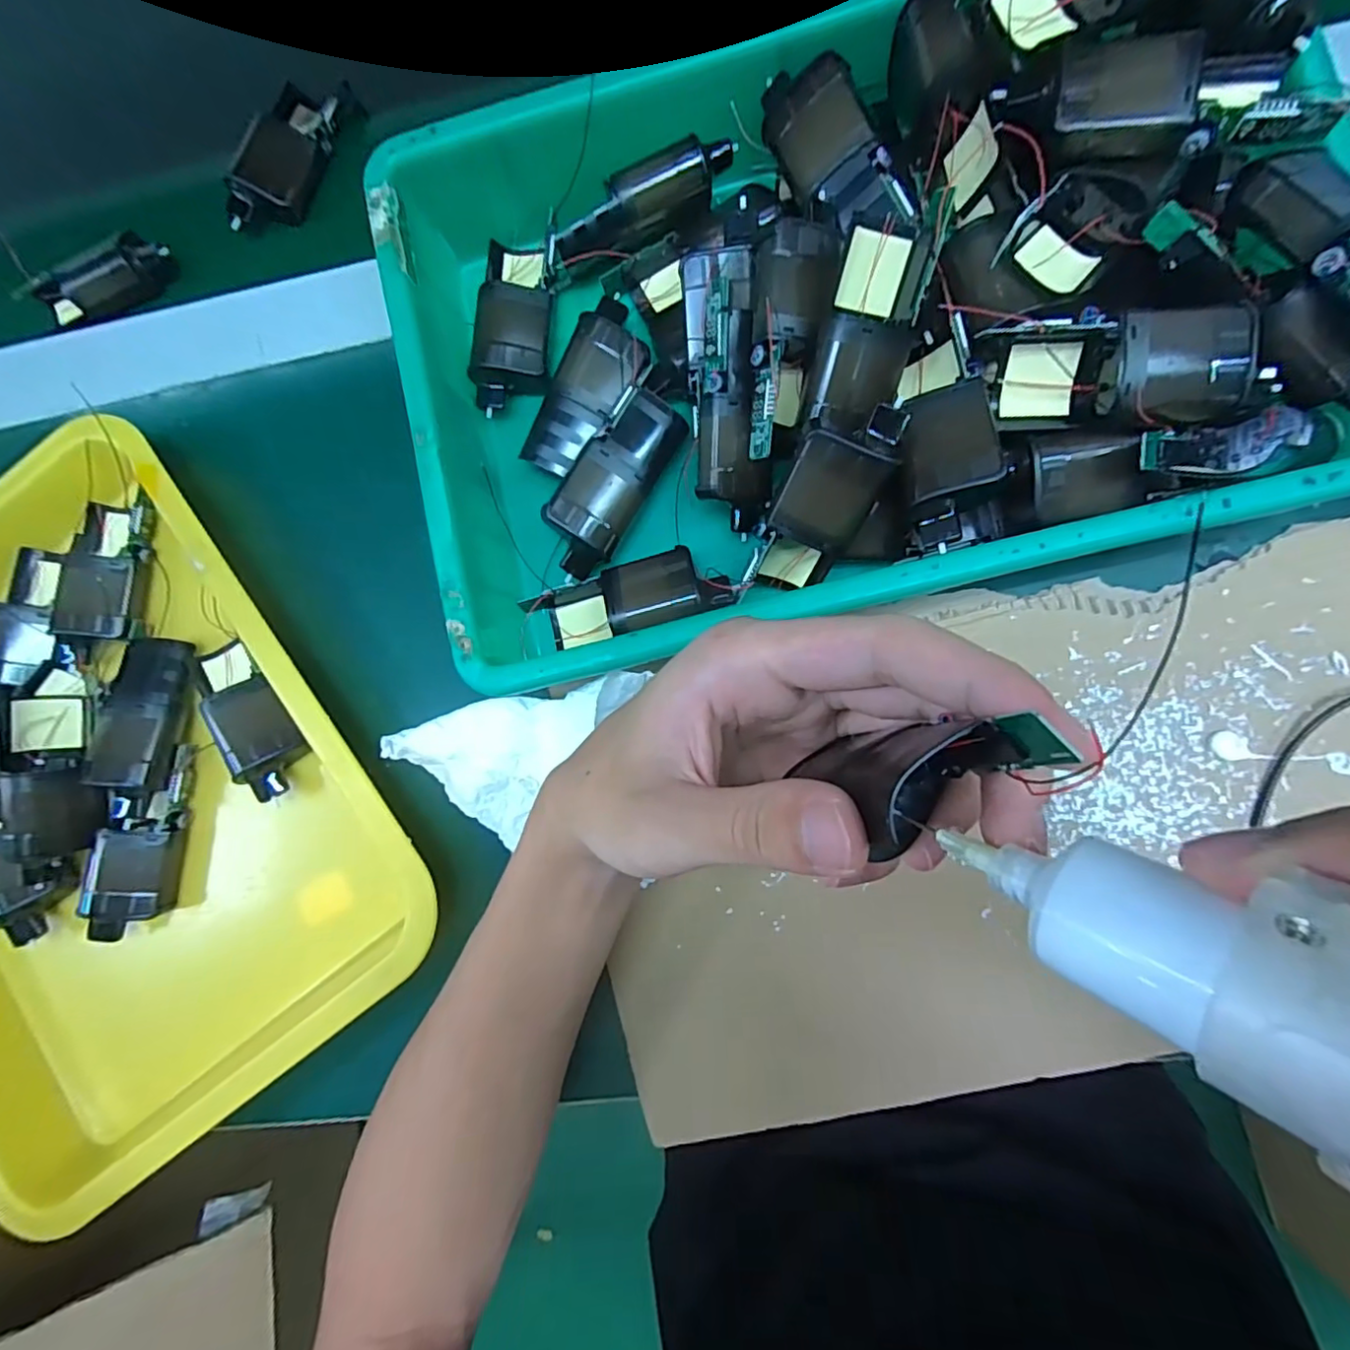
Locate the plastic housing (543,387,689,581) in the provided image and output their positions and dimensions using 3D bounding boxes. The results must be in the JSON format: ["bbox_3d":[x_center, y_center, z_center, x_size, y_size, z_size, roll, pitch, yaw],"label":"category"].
[{"bbox_3d":[-0.029,-0.089,0.283,0.032,0.030,0.088,31,90,9],"label":"plastic housing"}]

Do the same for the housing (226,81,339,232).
[{"bbox_3d":[-0.223,-0.296,0.342,0.042,0.024,0.090,14,87,8],"label":"housing"}]

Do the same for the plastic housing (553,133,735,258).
[{"bbox_3d":[-0.015,-0.220,0.282,0.086,0.031,0.022,-23,83,5],"label":"plastic housing"}]

